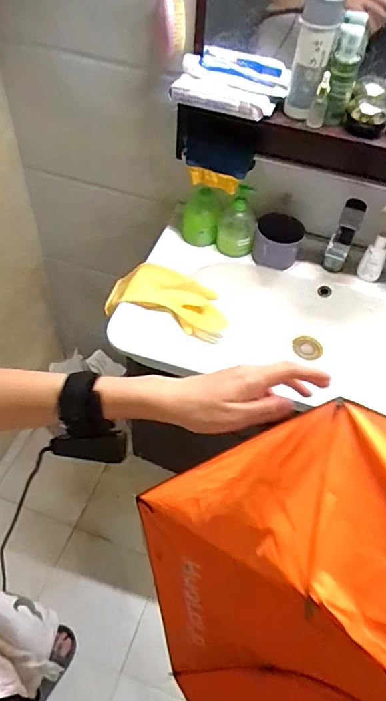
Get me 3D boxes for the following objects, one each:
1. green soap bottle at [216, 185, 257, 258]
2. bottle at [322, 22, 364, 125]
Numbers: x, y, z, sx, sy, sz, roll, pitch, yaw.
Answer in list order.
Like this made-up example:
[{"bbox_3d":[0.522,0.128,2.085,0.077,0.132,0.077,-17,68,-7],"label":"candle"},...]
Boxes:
[{"bbox_3d":[0.100,-0.291,1.050,0.083,0.155,0.072,7,52,1],"label":"green soap bottle"},{"bbox_3d":[0.270,-0.494,0.846,0.052,0.145,0.041,11,52,4],"label":"bottle"}]

